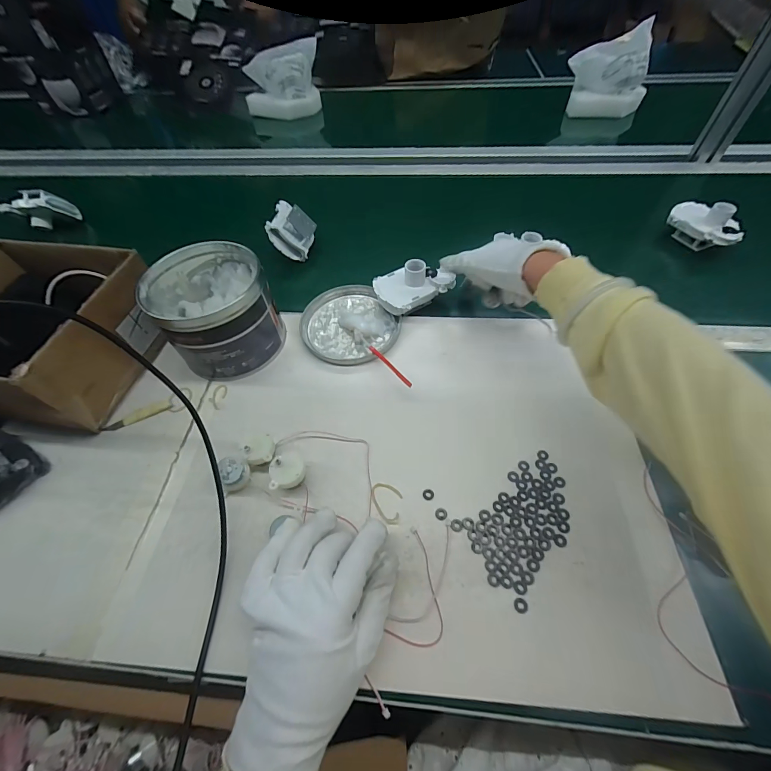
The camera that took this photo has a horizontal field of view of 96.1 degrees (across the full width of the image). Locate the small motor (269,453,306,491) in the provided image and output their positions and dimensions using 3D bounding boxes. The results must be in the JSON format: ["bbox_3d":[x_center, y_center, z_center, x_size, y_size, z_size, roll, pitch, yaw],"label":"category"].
[{"bbox_3d":[-0.092,0.085,0.333,0.031,0.027,0.031,-1,55,2],"label":"small motor"}]

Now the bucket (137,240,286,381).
[{"bbox_3d":[-0.203,-0.091,0.420,0.126,0.102,0.136,-33,60,-19],"label":"bucket"}]

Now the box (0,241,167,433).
[{"bbox_3d":[-0.400,-0.060,0.404,0.215,0.108,0.192,5,56,6],"label":"box"}]

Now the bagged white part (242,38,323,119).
[{"bbox_3d":[-0.269,-0.788,0.899,0.197,0.125,0.101,-8,55,-3],"label":"bagged white part"}]

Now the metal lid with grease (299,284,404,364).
[{"bbox_3d":[-0.049,-0.083,0.460,0.123,0.015,0.131,-1,55,2],"label":"metal lid with grease"}]

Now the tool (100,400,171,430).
[{"bbox_3d":[-0.283,0.035,0.395,0.074,0.004,0.015,-25,58,-14],"label":"tool"}]

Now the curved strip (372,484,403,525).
[{"bbox_3d":[0.000,0.110,0.326,0.030,0.004,0.035,9,56,9],"label":"curved strip"}]

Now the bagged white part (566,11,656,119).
[{"bbox_3d":[0.516,-0.717,0.800,0.163,0.131,0.102,2,55,4],"label":"bagged white part"}]

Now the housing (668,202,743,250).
[{"bbox_3d":[0.477,-0.240,0.518,0.061,0.058,0.094,-38,62,-22],"label":"housing"}]

